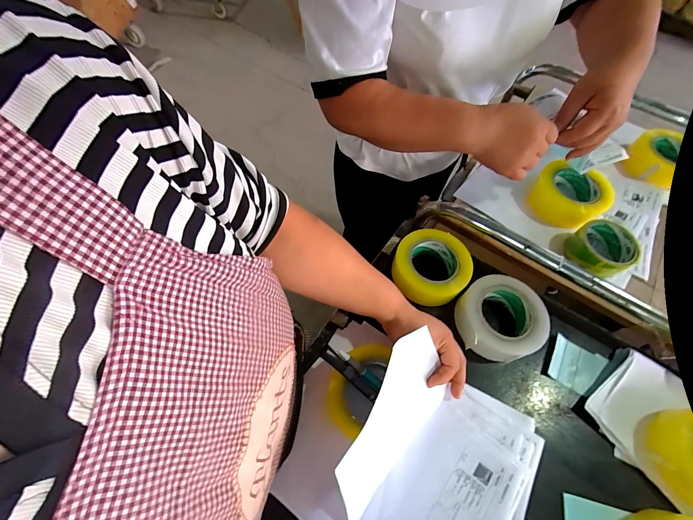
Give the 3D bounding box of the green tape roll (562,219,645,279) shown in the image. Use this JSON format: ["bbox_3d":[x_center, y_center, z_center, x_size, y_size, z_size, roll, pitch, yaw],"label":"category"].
[{"bbox_3d":[0.422,-0.016,0.509,0.096,0.046,0.091,-19,65,-12],"label":"green tape roll"}]

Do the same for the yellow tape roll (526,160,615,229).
[{"bbox_3d":[0.408,-0.121,0.557,0.116,0.053,0.116,1,62,-2],"label":"yellow tape roll"}]

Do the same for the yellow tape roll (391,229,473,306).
[{"bbox_3d":[0.139,0.009,0.510,0.120,0.049,0.122,1,62,-2],"label":"yellow tape roll"}]

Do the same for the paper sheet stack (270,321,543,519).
[{"bbox_3d":[0.074,0.232,0.351,0.315,0.147,0.258,31,67,13],"label":"paper sheet stack"}]

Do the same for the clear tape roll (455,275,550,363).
[{"bbox_3d":[0.239,0.091,0.475,0.124,0.045,0.122,1,62,-2],"label":"clear tape roll"}]

